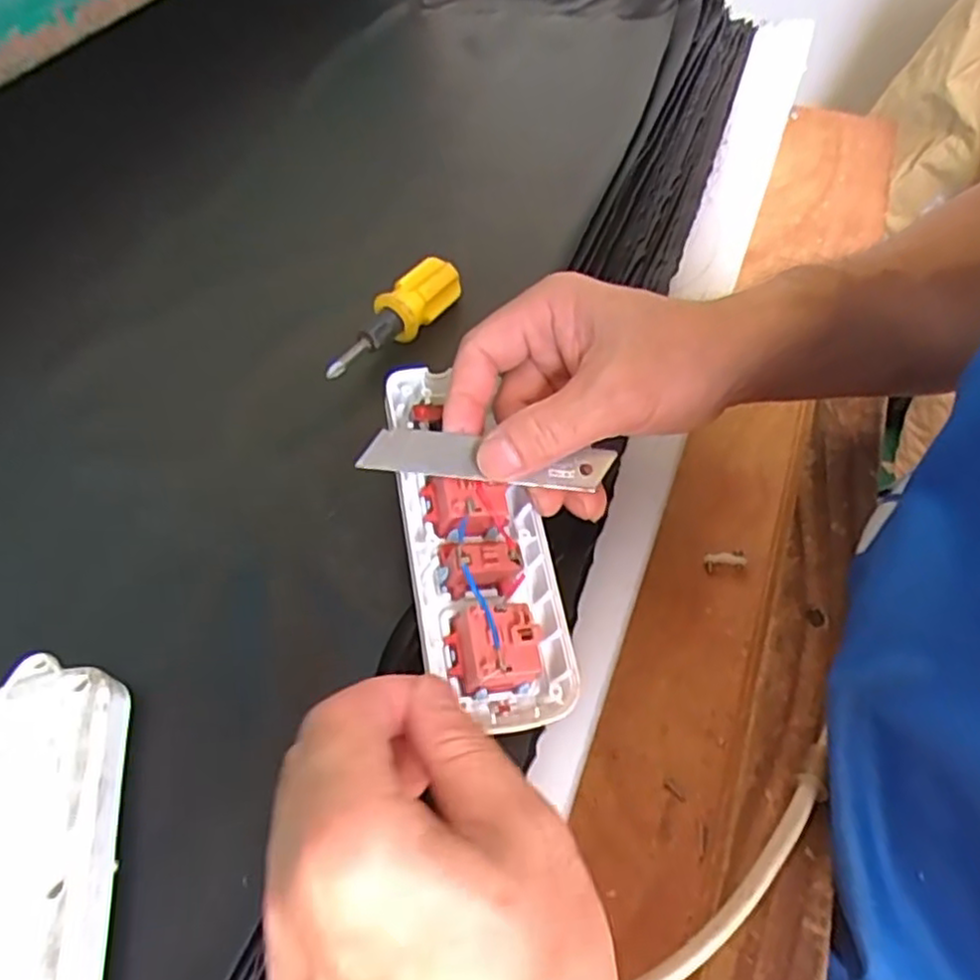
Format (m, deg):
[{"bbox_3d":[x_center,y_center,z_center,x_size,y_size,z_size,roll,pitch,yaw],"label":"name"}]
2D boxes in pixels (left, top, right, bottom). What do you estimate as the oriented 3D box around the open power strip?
[{"bbox_3d":[-0.009,0.016,0.290,0.059,0.029,0.158,-15,68,-15],"label":"open power strip"}]

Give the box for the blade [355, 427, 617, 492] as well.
[{"bbox_3d":[0.000,-0.013,0.289,0.102,0.004,0.018,5,83,-7],"label":"blade"}]

